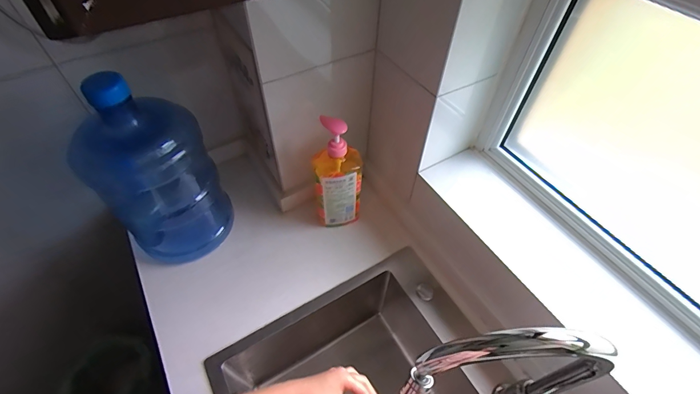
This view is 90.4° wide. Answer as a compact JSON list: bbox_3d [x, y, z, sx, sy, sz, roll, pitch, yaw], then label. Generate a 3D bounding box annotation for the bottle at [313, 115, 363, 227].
[{"bbox_3d":[-0.023,-0.038,0.693,0.092,0.261,0.056,-4,52,-5],"label":"bottle"}]

